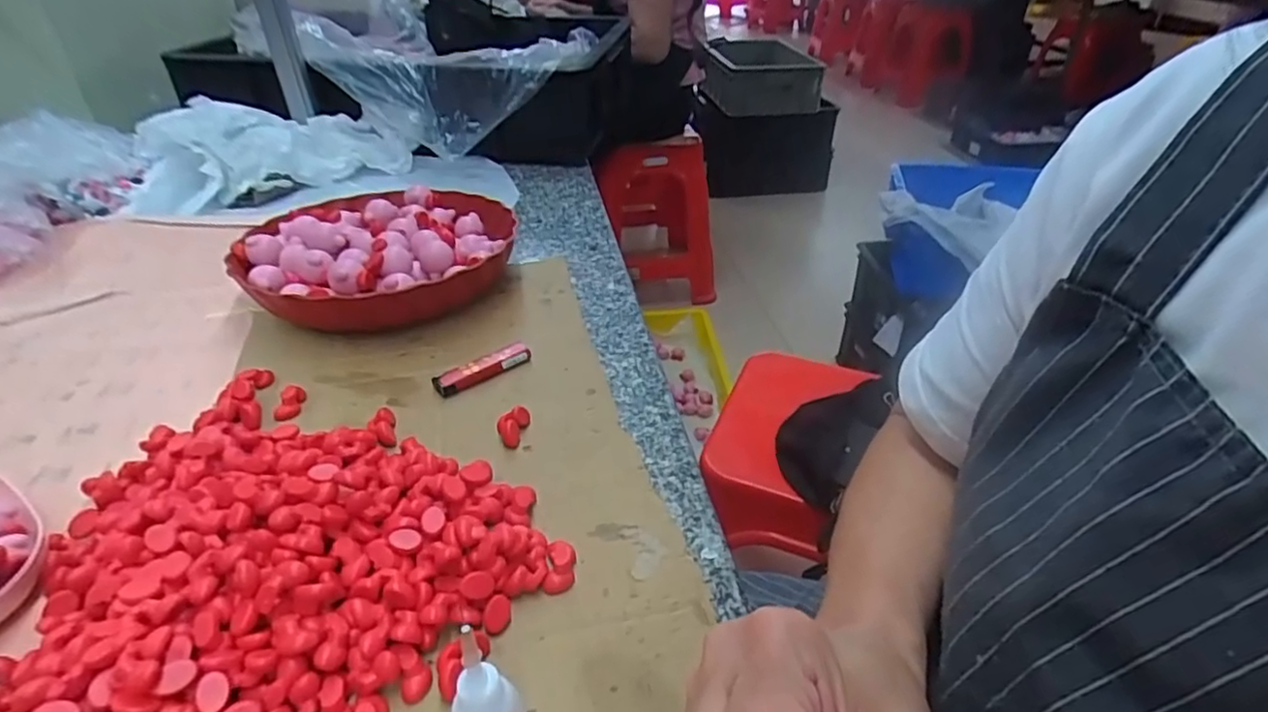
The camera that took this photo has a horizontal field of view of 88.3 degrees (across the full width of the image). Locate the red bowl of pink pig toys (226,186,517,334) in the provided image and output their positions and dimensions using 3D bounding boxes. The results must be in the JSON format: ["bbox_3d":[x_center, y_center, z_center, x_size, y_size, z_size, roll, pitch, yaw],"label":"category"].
[{"bbox_3d":[-0.225,-0.093,0.588,0.223,0.063,0.224,0,36,0],"label":"red bowl of pink pig toys"}]

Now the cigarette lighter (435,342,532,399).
[{"bbox_3d":[-0.112,0.009,0.489,0.075,0.015,0.017,-23,41,-28],"label":"cigarette lighter"}]

